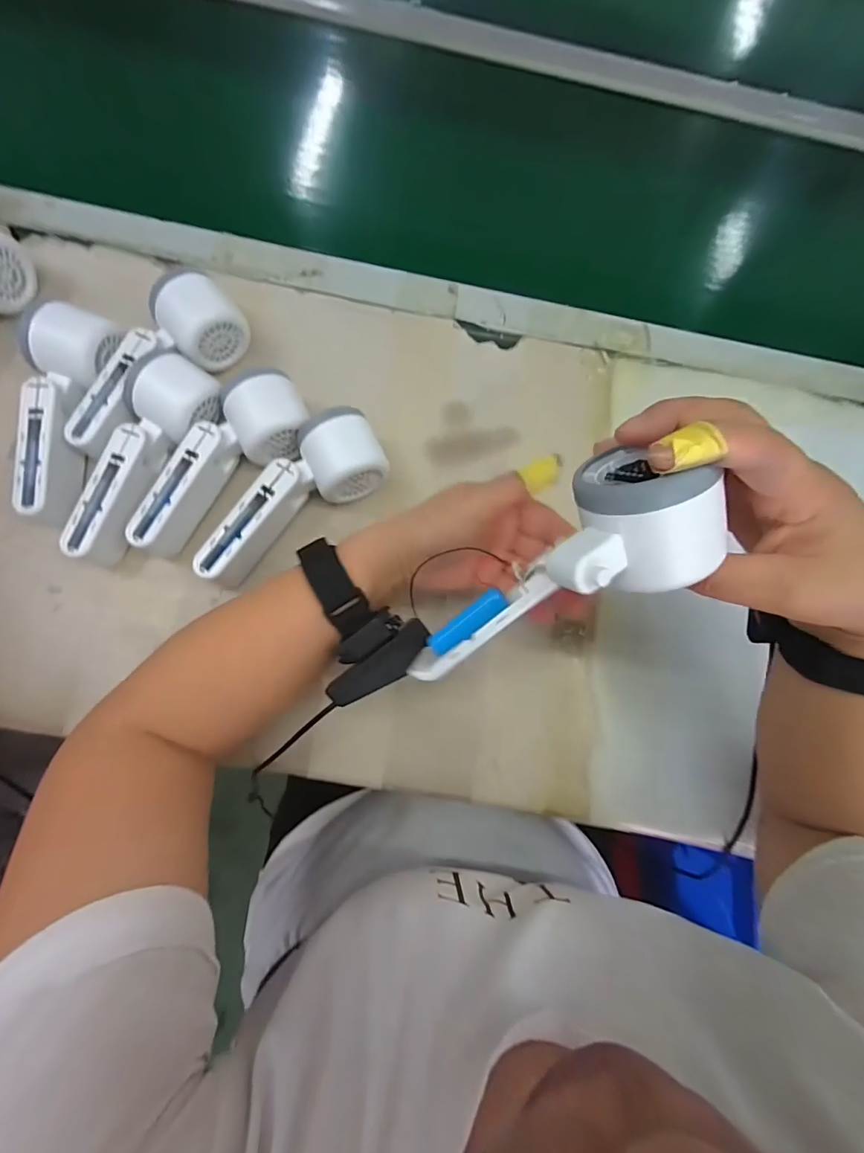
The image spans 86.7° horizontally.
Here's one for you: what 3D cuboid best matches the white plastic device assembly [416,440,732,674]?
[{"bbox_3d":[0.055,0.003,0.219,0.157,0.048,0.065,-36,84,29],"label":"white plastic device assembly"}]

